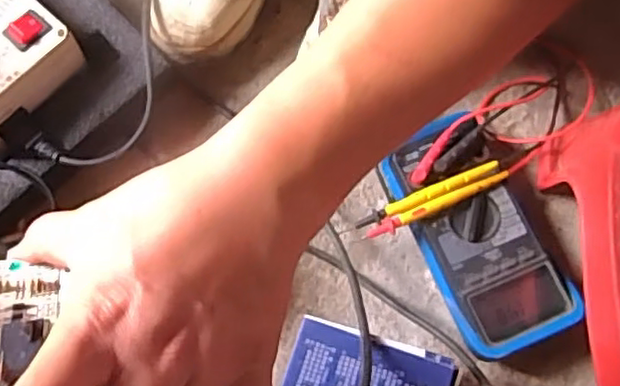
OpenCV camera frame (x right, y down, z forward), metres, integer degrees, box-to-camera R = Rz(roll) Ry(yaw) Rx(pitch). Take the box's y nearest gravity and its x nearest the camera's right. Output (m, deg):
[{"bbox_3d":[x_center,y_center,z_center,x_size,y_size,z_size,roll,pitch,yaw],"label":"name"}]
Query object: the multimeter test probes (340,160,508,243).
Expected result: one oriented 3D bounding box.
[{"bbox_3d":[0.095,0.006,0.518,0.131,0.013,0.022,-25,76,-5],"label":"multimeter test probes"}]

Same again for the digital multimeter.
[{"bbox_3d":[0.137,0.035,0.533,0.105,0.051,0.190,-25,76,-5],"label":"digital multimeter"}]

